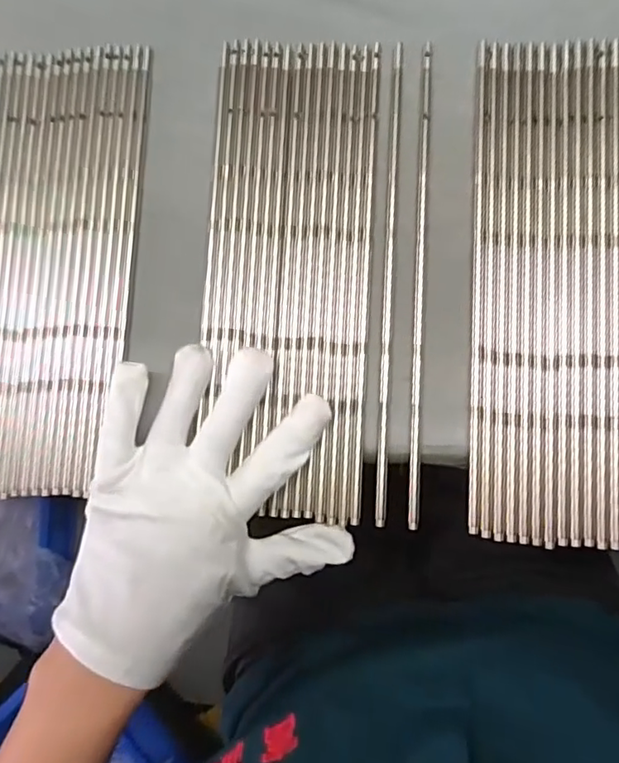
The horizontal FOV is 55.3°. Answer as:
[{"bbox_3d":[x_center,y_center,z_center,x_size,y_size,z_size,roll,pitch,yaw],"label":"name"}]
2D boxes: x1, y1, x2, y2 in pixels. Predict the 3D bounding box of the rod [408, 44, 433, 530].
[{"bbox_3d":[0.058,-0.051,0.308,0.006,0.004,0.249,2,86,8],"label":"rod"}]

